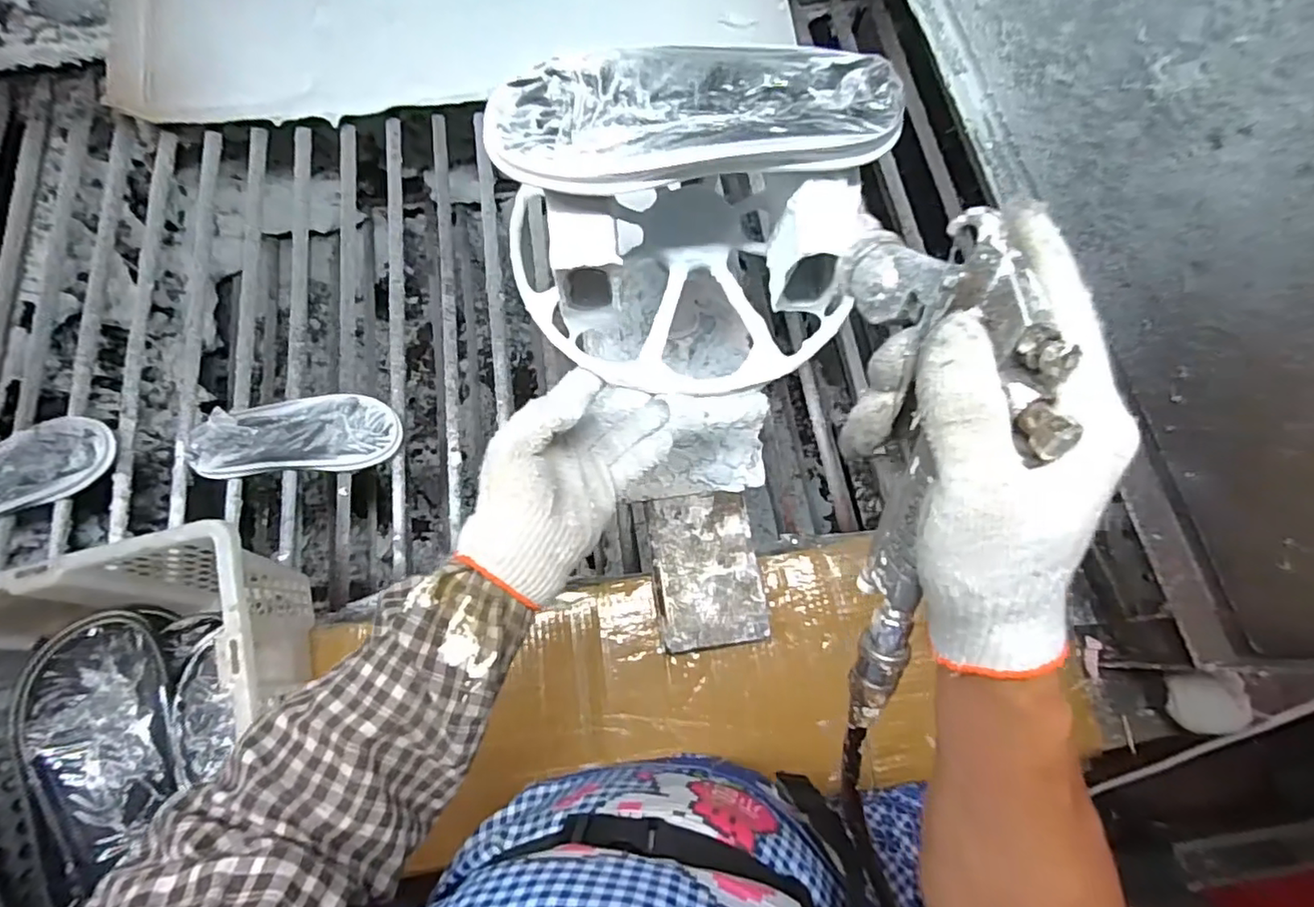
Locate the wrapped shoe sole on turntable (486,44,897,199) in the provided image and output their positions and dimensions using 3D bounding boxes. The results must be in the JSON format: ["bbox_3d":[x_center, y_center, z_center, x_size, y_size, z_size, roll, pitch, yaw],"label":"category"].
[{"bbox_3d":[0.024,-0.211,0.367,0.240,0.029,0.086,-5,74,-1],"label":"wrapped shoe sole on turntable"}]

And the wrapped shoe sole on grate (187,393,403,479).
[{"bbox_3d":[-0.431,-0.023,0.725,0.234,0.034,0.098,-3,74,-1],"label":"wrapped shoe sole on grate"}]

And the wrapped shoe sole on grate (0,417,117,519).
[{"bbox_3d":[-0.766,0.028,0.703,0.235,0.025,0.092,-22,80,-2],"label":"wrapped shoe sole on grate"}]

